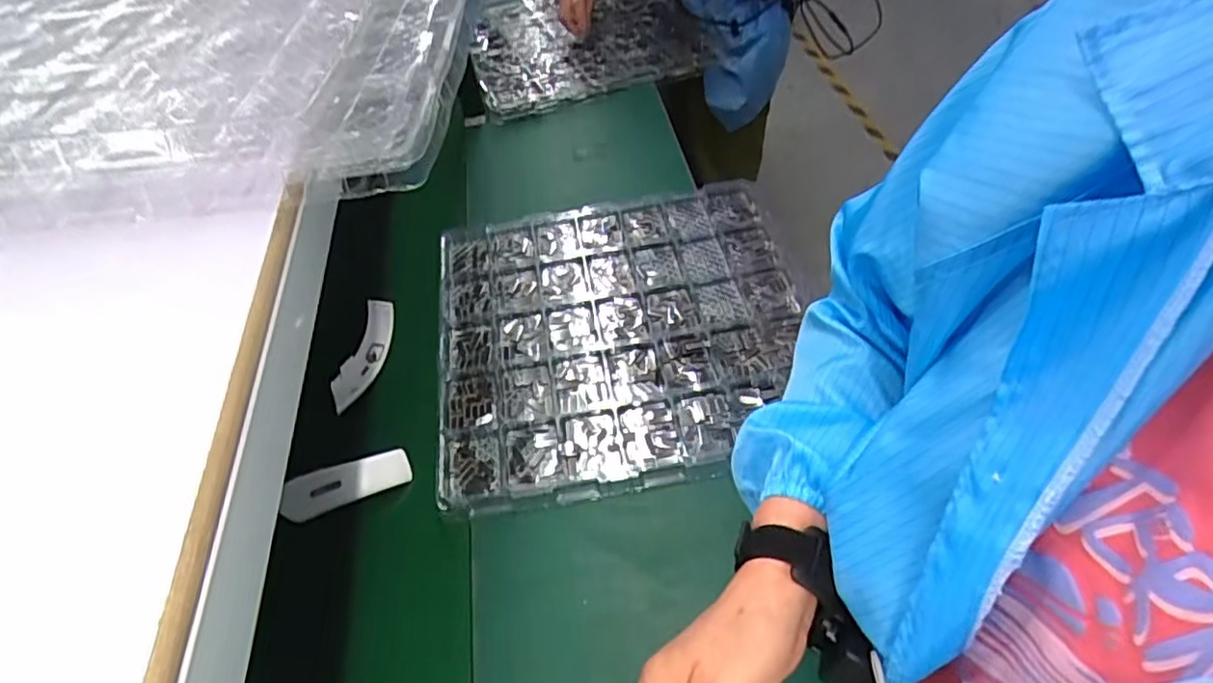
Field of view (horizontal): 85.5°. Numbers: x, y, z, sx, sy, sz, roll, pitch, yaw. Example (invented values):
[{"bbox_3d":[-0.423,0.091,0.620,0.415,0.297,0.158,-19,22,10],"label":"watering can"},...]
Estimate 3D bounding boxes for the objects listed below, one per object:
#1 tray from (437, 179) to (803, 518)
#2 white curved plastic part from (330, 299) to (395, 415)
[{"bbox_3d":[0.017,-0.020,0.918,0.501,0.033,0.504,-8,49,-1],"label":"tray"},{"bbox_3d":[-0.345,0.021,0.913,0.050,0.054,0.166,9,51,13],"label":"white curved plastic part"}]

